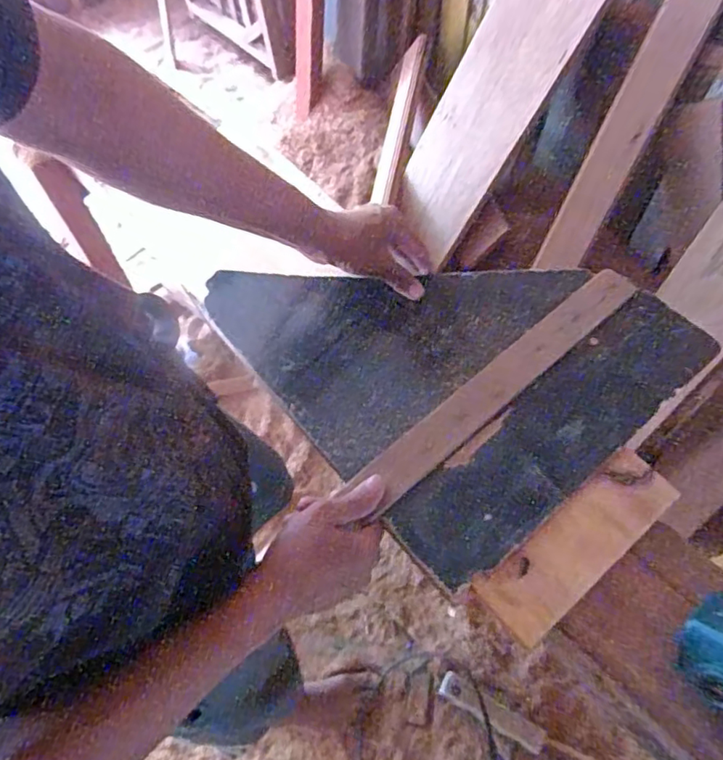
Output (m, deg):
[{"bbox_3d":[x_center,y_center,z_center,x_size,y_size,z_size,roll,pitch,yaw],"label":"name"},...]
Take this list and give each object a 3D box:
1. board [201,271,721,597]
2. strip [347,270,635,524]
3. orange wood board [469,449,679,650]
[{"bbox_3d":[0.081,-0.050,0.571,0.343,0.025,0.390,-37,66,-15],"label":"board"},{"bbox_3d":[0.137,-0.001,0.541,0.329,0.011,0.044,-39,67,-13],"label":"strip"},{"bbox_3d":[0.184,0.136,0.469,0.185,0.018,0.063,-35,68,-13],"label":"orange wood board"}]

